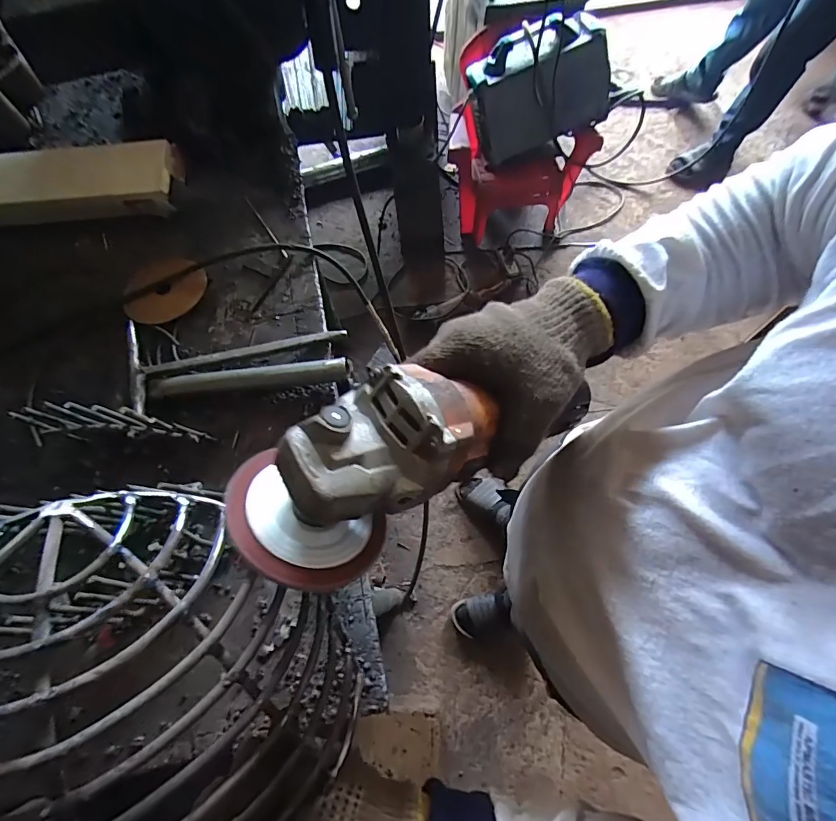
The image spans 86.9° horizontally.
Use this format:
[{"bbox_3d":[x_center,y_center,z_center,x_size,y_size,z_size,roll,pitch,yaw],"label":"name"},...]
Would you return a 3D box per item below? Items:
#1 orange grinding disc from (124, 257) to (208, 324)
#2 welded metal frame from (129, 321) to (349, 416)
[{"bbox_3d":[-0.292,-0.140,0.510,0.088,0.004,0.093,-1,64,2],"label":"orange grinding disc"},{"bbox_3d":[-0.183,-0.055,0.453,0.213,0.026,0.085,-10,70,-3],"label":"welded metal frame"}]

